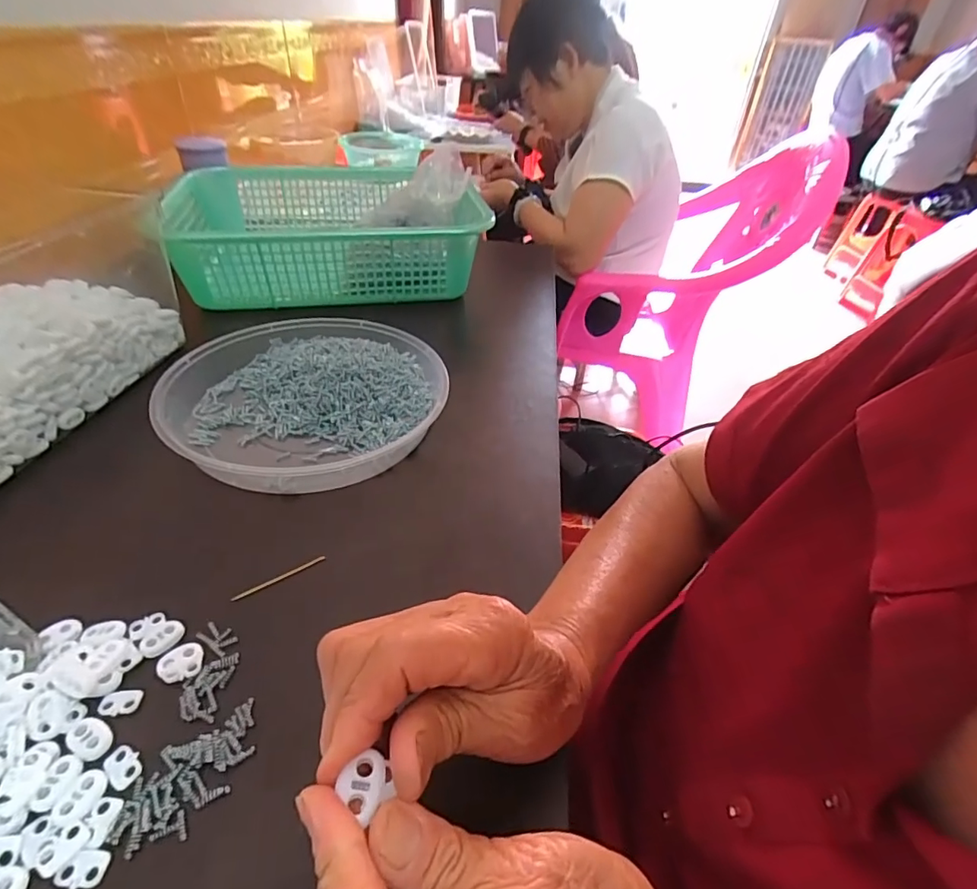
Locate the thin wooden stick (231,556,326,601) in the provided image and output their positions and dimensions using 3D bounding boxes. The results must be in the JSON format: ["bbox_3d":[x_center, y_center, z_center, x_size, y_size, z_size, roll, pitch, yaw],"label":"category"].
[{"bbox_3d":[-0.134,0.086,0.333,0.059,0.004,0.004,-22,47,-29],"label":"thin wooden stick"}]

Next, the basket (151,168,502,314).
[{"bbox_3d":[-0.212,-0.284,0.681,0.356,0.098,0.321,-8,42,-17],"label":"basket"}]

